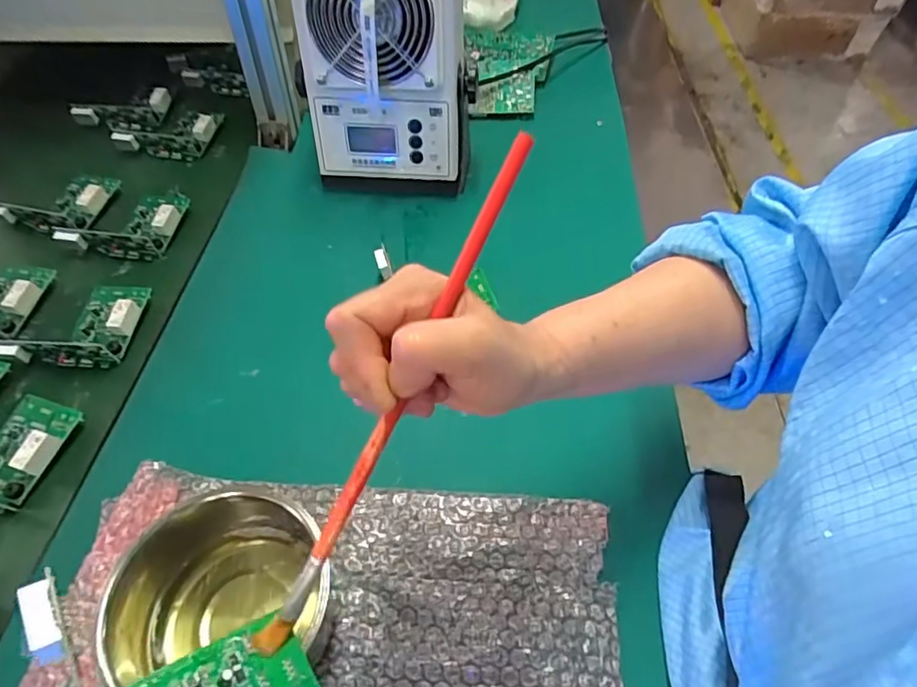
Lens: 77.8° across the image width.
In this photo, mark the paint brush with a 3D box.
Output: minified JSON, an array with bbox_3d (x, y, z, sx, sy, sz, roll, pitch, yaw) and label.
[{"bbox_3d":[-0.027,0.023,0.249,0.011,0.009,0.248,28,92,21],"label":"paint brush"}]

